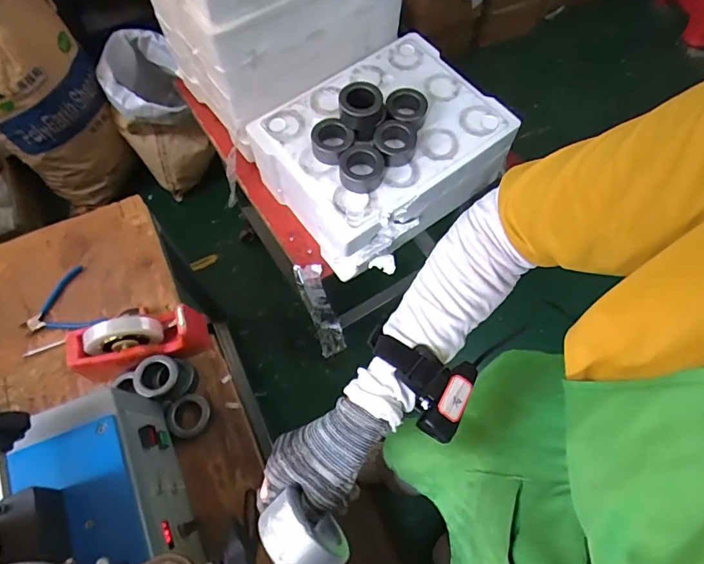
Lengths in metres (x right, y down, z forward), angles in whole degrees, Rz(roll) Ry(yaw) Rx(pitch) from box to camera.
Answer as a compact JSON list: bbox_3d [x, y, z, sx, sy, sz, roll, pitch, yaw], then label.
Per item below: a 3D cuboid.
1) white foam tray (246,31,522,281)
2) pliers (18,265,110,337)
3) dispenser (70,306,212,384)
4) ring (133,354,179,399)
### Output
[{"bbox_3d":[0.051,-0.235,0.831,0.391,0.180,0.315,-41,72,-17],"label":"white foam tray"},{"bbox_3d":[-0.543,0.049,0.839,0.130,0.017,0.129,-27,69,-12],"label":"pliers"},{"bbox_3d":[-0.352,0.101,0.752,0.207,0.120,0.069,-17,67,-8],"label":"dispenser"},{"bbox_3d":[-0.316,0.150,0.726,0.061,0.021,0.067,0,65,-1],"label":"ring"}]

